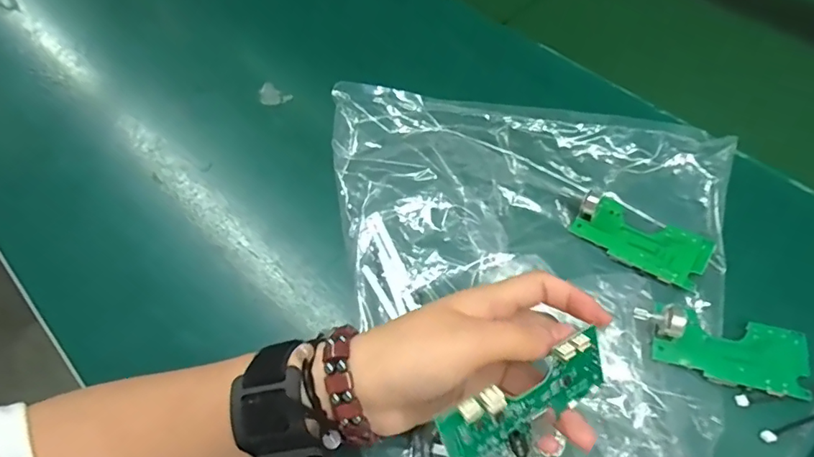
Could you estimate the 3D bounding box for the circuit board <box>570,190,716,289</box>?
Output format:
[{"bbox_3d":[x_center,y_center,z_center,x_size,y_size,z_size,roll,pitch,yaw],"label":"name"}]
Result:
[{"bbox_3d":[0.156,0.004,0.335,0.085,0.016,0.039,30,64,20],"label":"circuit board"}]

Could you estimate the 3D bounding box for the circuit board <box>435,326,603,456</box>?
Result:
[{"bbox_3d":[0.055,0.079,0.225,0.084,0.040,0.007,-27,23,-17],"label":"circuit board"}]

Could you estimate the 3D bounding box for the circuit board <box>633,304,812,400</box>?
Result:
[{"bbox_3d":[0.185,0.067,0.295,0.097,0.025,0.039,10,59,9],"label":"circuit board"}]

